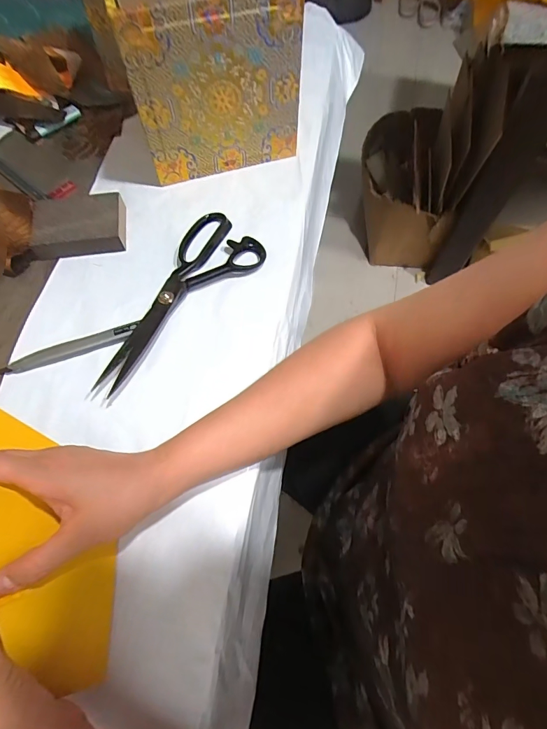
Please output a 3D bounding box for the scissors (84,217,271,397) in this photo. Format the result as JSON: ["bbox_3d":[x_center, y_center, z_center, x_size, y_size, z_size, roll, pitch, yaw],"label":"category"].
[{"bbox_3d":[-0.114,-0.079,0.432,0.095,0.022,0.235,40,71,17],"label":"scissors"}]

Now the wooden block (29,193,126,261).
[{"bbox_3d":[-0.224,-0.160,0.465,0.104,0.030,0.067,-8,65,-4],"label":"wooden block"}]

